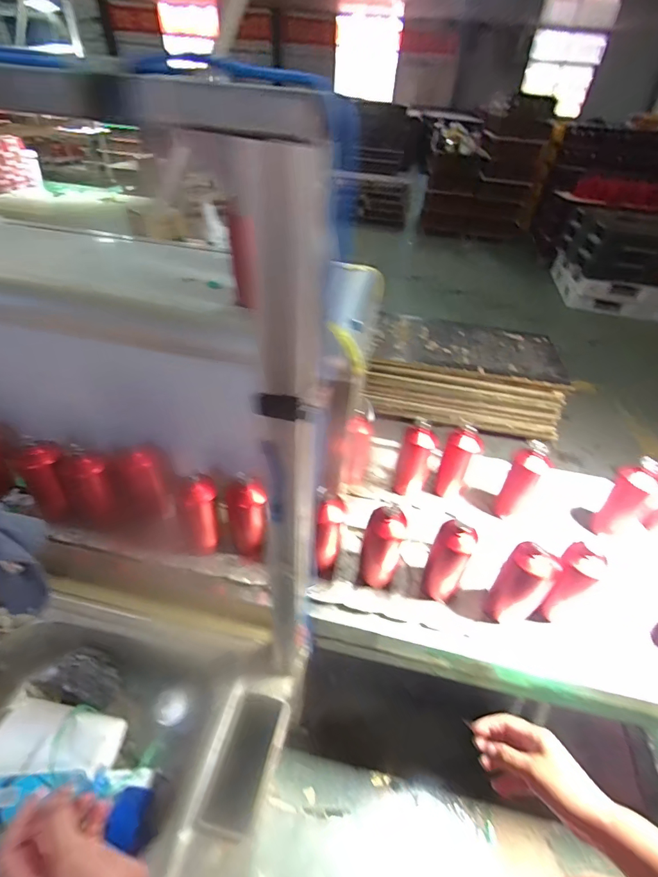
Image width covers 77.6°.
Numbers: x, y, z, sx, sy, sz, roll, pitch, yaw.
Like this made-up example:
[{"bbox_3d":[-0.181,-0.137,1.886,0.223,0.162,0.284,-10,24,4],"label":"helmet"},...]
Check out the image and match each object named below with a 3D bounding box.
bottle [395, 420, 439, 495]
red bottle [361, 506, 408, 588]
[{"bbox_3d":[0.206,0.047,0.959,0.075,0.196,0.063,11,43,11],"label":"bottle"},{"bbox_3d":[0.103,0.204,0.778,0.070,0.174,0.071,11,43,11],"label":"red bottle"}]

